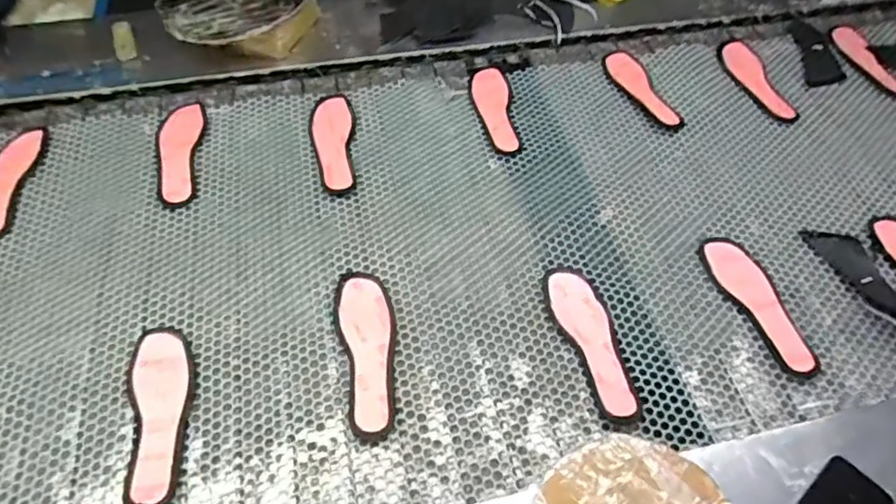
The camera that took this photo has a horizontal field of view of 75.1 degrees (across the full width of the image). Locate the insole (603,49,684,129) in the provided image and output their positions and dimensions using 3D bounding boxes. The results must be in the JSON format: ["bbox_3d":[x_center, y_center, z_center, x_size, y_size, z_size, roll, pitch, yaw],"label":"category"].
[{"bbox_3d":[0.375,-0.323,1.143,0.071,0.011,0.234,-13,57,-10],"label":"insole"}]

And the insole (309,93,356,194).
[{"bbox_3d":[-0.206,-0.204,1.050,0.078,0.013,0.241,-7,56,-6],"label":"insole"}]

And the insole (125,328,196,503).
[{"bbox_3d":[-0.373,0.205,0.756,0.079,0.027,0.240,-13,57,-10],"label":"insole"}]

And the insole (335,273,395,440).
[{"bbox_3d":[-0.110,0.135,0.810,0.075,0.026,0.238,-7,56,-6],"label":"insole"}]

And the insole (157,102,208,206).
[{"bbox_3d":[-0.475,-0.182,1.029,0.074,0.012,0.239,-5,56,-5],"label":"insole"}]

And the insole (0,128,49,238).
[{"bbox_3d":[-0.748,-0.123,0.993,0.081,0.005,0.247,-7,56,-6],"label":"insole"}]

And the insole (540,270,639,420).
[{"bbox_3d":[0.210,0.124,0.830,0.077,0.021,0.232,-16,58,-12],"label":"insole"}]

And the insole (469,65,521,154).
[{"bbox_3d":[0.087,-0.275,1.109,0.076,0.011,0.223,-3,56,-4],"label":"insole"}]

